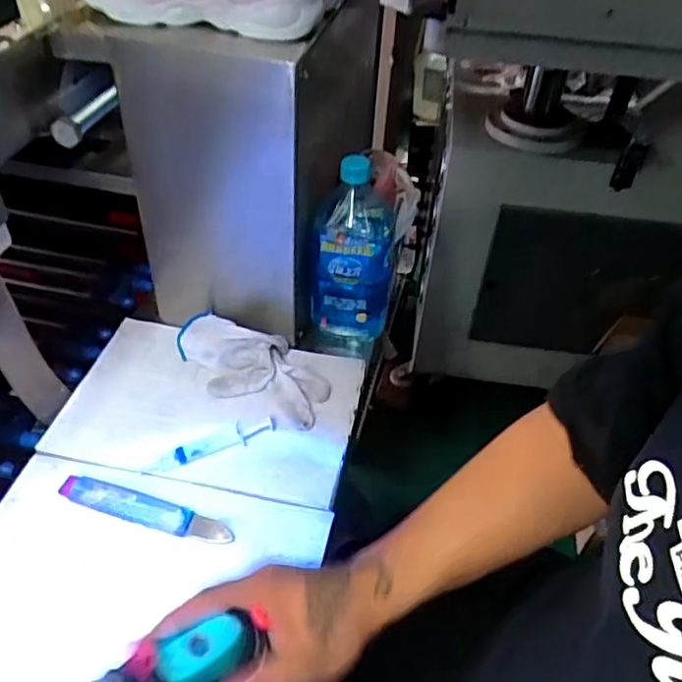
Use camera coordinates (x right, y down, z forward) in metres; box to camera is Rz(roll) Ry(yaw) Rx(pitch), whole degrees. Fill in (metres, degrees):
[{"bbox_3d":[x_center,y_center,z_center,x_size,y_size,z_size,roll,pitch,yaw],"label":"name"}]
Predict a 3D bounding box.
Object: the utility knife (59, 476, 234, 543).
[{"bbox_3d":[-0.178,0.152,0.553,0.162,0.015,0.024,13,44,8],"label":"utility knife"}]

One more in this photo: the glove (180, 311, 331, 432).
[{"bbox_3d":[-0.097,0.021,0.663,0.174,0.041,0.096,17,44,12],"label":"glove"}]

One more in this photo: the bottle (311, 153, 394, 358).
[{"bbox_3d":[0.012,-0.098,0.691,0.085,0.226,0.090,2,43,-3],"label":"bottle"}]

